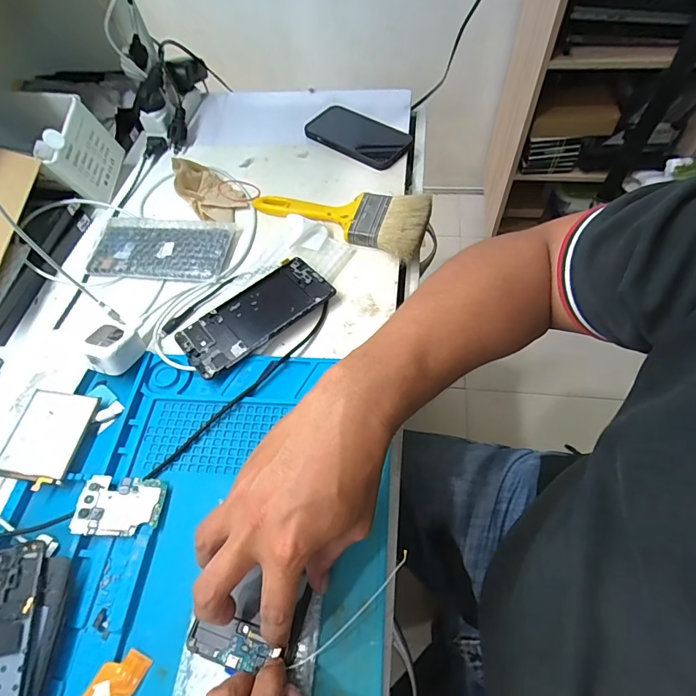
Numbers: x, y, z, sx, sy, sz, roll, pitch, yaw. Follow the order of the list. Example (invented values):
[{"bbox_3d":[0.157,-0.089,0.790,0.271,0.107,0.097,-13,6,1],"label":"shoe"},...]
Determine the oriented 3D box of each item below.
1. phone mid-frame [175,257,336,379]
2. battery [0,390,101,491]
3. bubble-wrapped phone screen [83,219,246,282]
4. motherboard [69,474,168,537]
[{"bbox_3d":[-0.096,-0.035,0.444,0.159,0.014,0.077,-38,63,-18],"label":"phone mid-frame"},{"bbox_3d":[-0.271,0.079,0.380,0.060,0.007,0.083,8,59,-1],"label":"battery"},{"bbox_3d":[-0.225,-0.123,0.509,0.168,0.015,0.092,4,58,7],"label":"bubble-wrapped phone screen"},{"bbox_3d":[-0.186,0.129,0.345,0.064,0.004,0.045,5,54,-3],"label":"motherboard"}]

